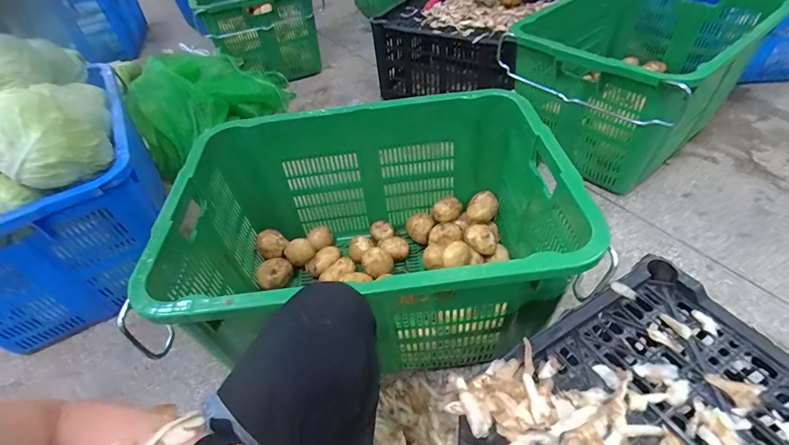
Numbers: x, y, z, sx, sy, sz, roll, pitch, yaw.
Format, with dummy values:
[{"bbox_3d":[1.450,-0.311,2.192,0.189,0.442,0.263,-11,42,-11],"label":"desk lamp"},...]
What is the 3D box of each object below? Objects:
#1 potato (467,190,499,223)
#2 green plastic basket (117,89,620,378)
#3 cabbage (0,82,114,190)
[{"bbox_3d":[0.210,-0.034,0.957,0.068,0.047,0.082,15,67,37],"label":"potato"},{"bbox_3d":[-0.040,0.036,0.796,0.667,0.366,0.490,-6,46,1],"label":"green plastic basket"},{"bbox_3d":[-0.624,-0.156,0.727,0.180,0.126,0.158,-14,46,-6],"label":"cabbage"}]

